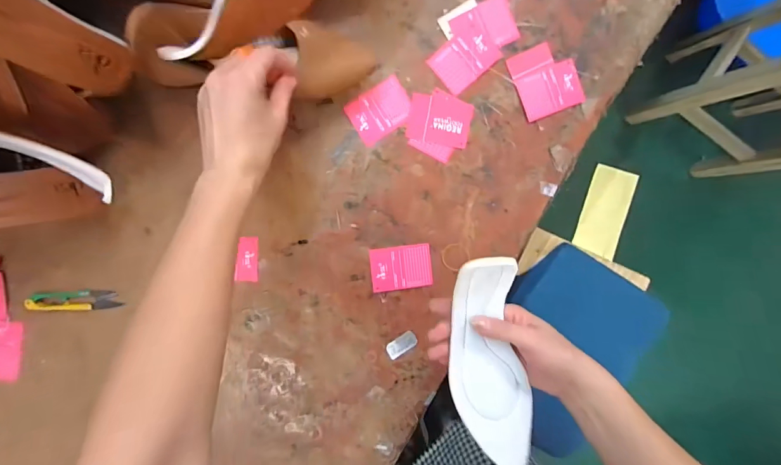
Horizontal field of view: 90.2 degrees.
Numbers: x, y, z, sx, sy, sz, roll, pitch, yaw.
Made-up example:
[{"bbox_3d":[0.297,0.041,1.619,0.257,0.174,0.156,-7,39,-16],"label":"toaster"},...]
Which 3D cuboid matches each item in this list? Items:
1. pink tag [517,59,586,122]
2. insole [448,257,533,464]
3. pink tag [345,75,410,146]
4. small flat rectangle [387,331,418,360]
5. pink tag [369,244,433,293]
[{"bbox_3d":[0.195,-0.174,0.474,0.074,0.004,0.056,-21,97,-1],"label":"pink tag"},{"bbox_3d":[0.095,0.125,0.373,0.072,0.034,0.210,-10,101,-2],"label":"insole"},{"bbox_3d":[-0.011,-0.145,0.463,0.072,0.004,0.053,-34,97,1],"label":"pink tag"},{"bbox_3d":[0.014,0.143,0.498,0.041,0.004,0.021,-33,97,1],"label":"small flat rectangle"},{"bbox_3d":[0.014,0.044,0.485,0.074,0.004,0.054,-7,93,-2],"label":"pink tag"}]

